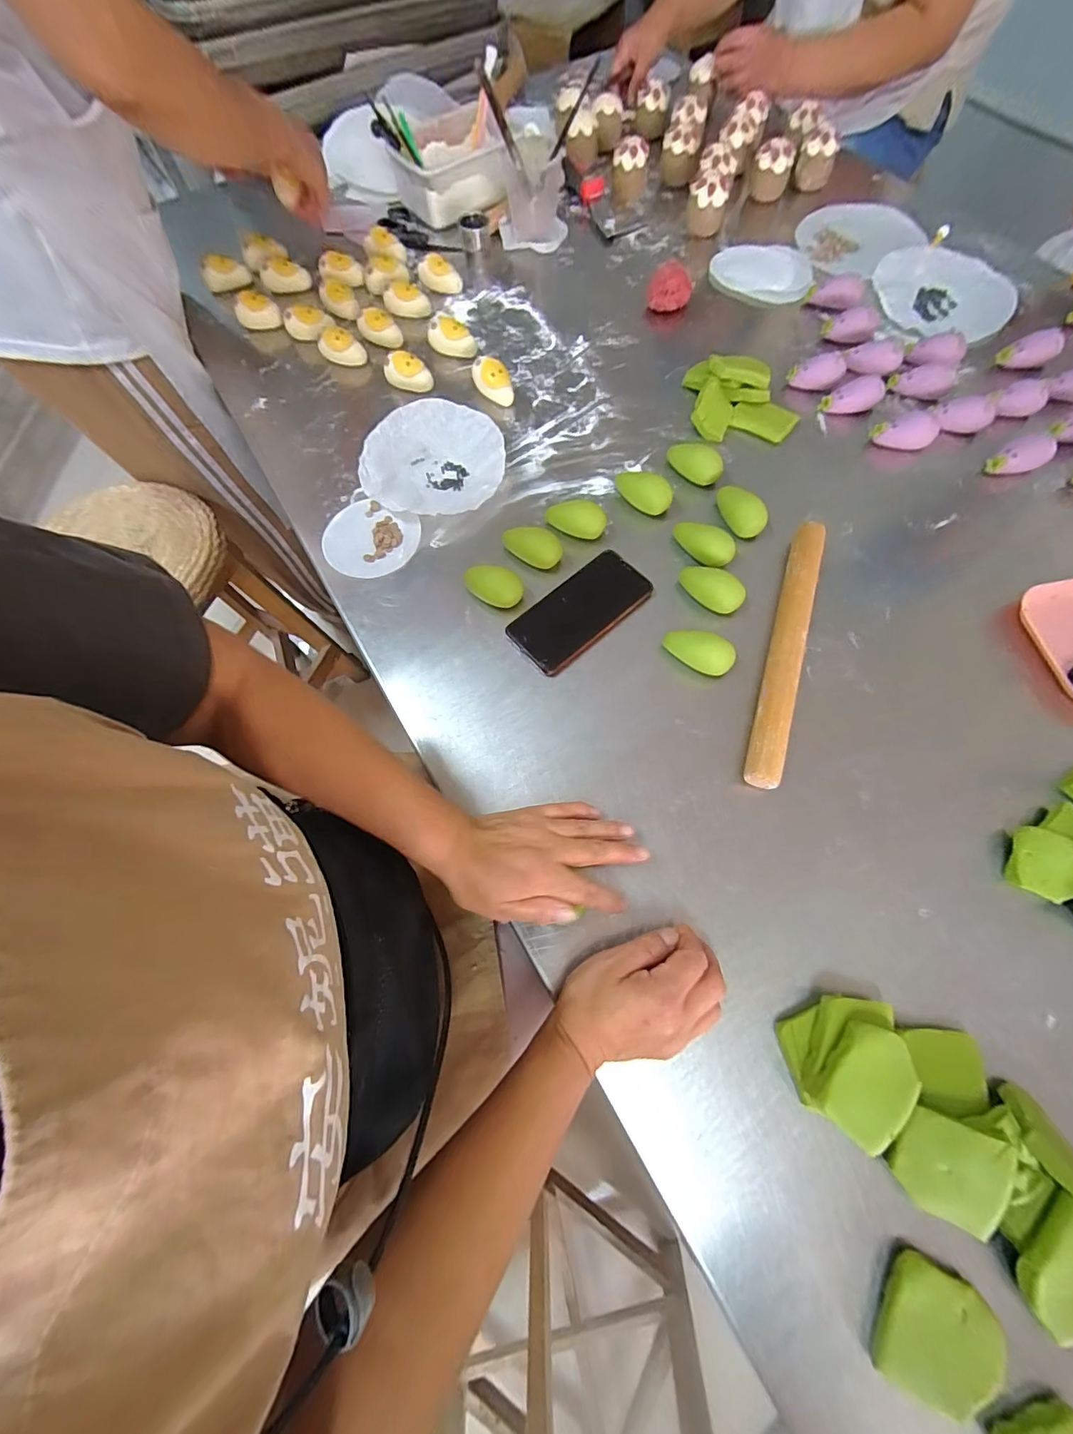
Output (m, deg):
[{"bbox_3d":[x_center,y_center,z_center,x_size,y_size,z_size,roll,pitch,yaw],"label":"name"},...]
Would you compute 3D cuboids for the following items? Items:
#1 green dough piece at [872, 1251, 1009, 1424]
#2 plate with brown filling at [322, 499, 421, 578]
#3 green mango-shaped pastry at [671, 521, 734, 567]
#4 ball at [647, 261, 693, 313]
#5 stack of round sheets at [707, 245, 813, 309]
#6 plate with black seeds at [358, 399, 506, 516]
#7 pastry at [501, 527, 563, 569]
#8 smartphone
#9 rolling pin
[{"bbox_3d":[0.267,0.407,0.307,0.072,0.015,0.069,22,72,10],"label":"green dough piece"},{"bbox_3d":[-0.200,-0.210,0.556,0.110,0.014,0.096,25,73,11],"label":"plate with brown filling"},{"bbox_3d":[0.184,-0.191,0.528,0.071,0.040,0.034,35,75,13],"label":"green mango-shaped pastry"},{"bbox_3d":[0.192,-0.615,0.678,0.061,0.045,0.053,19,72,8],"label":"ball"},{"bbox_3d":[0.337,-0.664,0.698,0.141,0.015,0.110,34,75,13],"label":"stack of round sheets"},{"bbox_3d":[-0.128,-0.318,0.583,0.172,0.026,0.170,-1,70,2],"label":"plate with black seeds"},{"bbox_3d":[-0.005,-0.190,0.529,0.068,0.027,0.035,7,71,5],"label":"pastry"},{"bbox_3d":[0.048,-0.115,0.507,0.155,0.014,0.075,-39,73,-11],"label":"smartphone"},{"bbox_3d":[0.250,-0.072,0.474,0.030,0.031,0.299,18,72,8],"label":"rolling pin"}]

